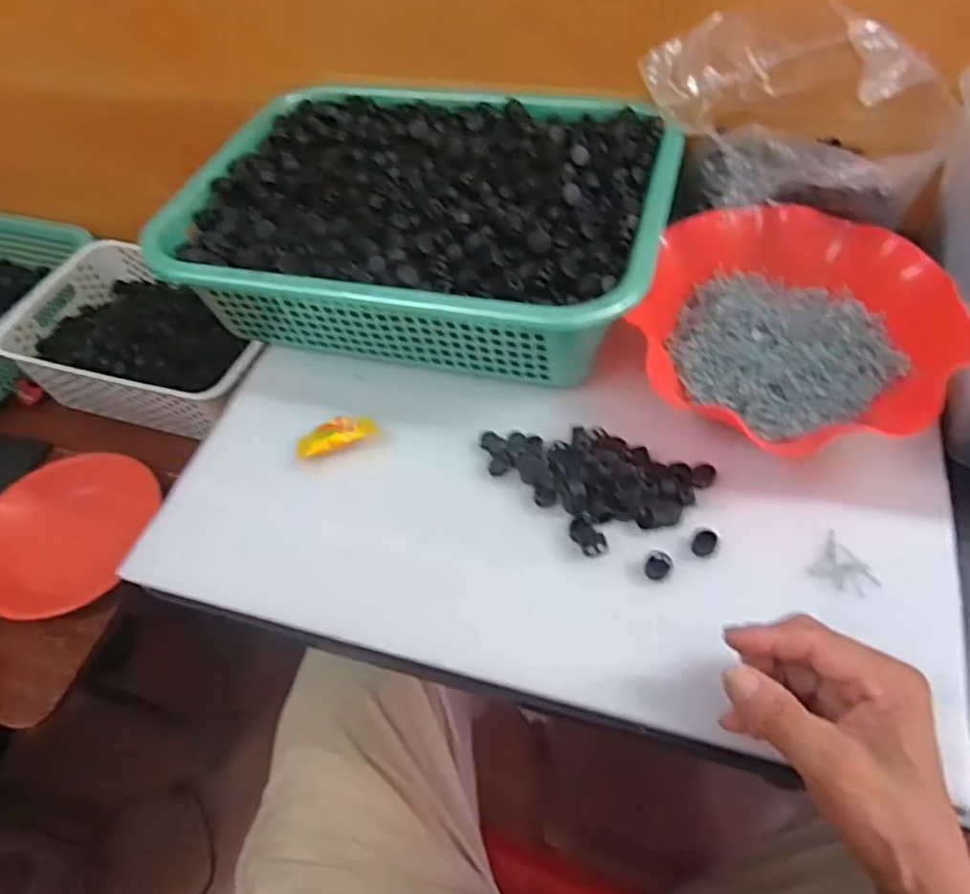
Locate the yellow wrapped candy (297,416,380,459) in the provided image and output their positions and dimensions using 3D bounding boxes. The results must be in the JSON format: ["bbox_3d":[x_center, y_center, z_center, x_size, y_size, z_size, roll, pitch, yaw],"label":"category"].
[{"bbox_3d":[-0.111,-0.009,0.512,0.059,0.010,0.023,-27,56,-14],"label":"yellow wrapped candy"}]

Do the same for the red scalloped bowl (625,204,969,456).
[{"bbox_3d":[0.222,-0.091,0.503,0.203,0.054,0.198,-3,54,4],"label":"red scalloped bowl"}]

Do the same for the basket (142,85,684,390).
[{"bbox_3d":[-0.048,-0.196,0.586,0.387,0.084,0.290,10,55,12],"label":"basket"}]

